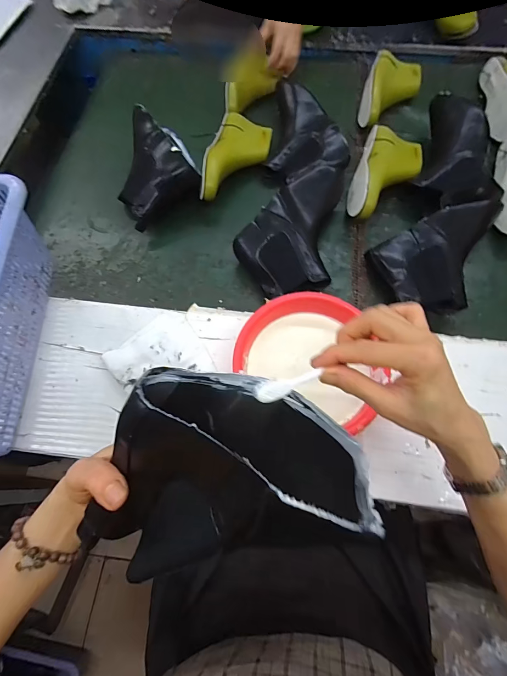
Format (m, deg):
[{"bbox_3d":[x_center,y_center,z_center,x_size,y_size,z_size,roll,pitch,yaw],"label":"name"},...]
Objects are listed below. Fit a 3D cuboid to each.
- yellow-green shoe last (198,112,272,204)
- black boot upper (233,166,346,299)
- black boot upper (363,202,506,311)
[{"bbox_3d":[-0.032,-0.354,0.662,0.105,0.069,0.226,13,70,6],"label":"yellow-green shoe last"},{"bbox_3d":[0.063,-0.190,0.583,0.155,0.091,0.246,13,70,6],"label":"black boot upper"},{"bbox_3d":[0.328,-0.130,0.548,0.238,0.060,0.153,-22,70,-7],"label":"black boot upper"}]

